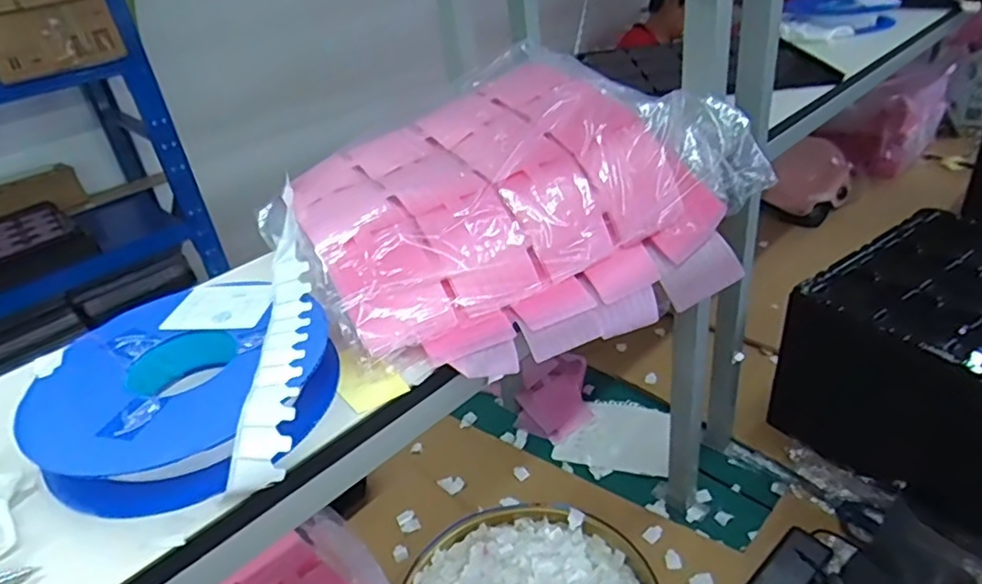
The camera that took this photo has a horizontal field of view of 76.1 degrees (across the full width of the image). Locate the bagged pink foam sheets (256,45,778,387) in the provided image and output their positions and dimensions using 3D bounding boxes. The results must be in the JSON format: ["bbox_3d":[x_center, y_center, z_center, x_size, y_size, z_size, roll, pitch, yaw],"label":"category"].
[{"bbox_3d":[0.000,-0.084,0.607,0.382,0.152,0.313,-21,35,-20],"label":"bagged pink foam sheets"}]

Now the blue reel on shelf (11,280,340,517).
[{"bbox_3d":[-0.217,0.065,0.460,0.205,0.045,0.195,-5,32,3],"label":"blue reel on shelf"}]

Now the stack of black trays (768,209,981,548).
[{"bbox_3d":[0.654,0.097,0.846,0.337,0.229,0.375,-24,36,-24],"label":"stack of black trays"}]

